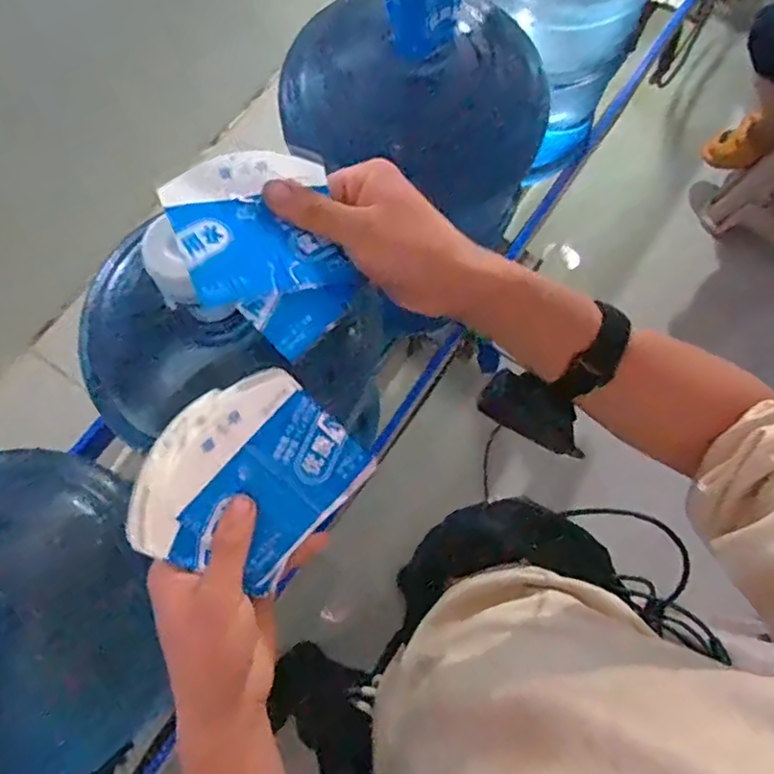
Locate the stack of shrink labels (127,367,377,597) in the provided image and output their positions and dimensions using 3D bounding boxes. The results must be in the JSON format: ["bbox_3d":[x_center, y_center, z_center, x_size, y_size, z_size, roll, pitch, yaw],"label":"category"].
[{"bbox_3d":[-0.081,0.055,0.351,0.102,0.008,0.120,42,85,-15],"label":"stack of shrink labels"}]

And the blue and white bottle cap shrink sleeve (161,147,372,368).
[{"bbox_3d":[-0.067,-0.077,0.344,0.089,0.013,0.113,-23,91,-20],"label":"blue and white bottle cap shrink sleeve"}]

